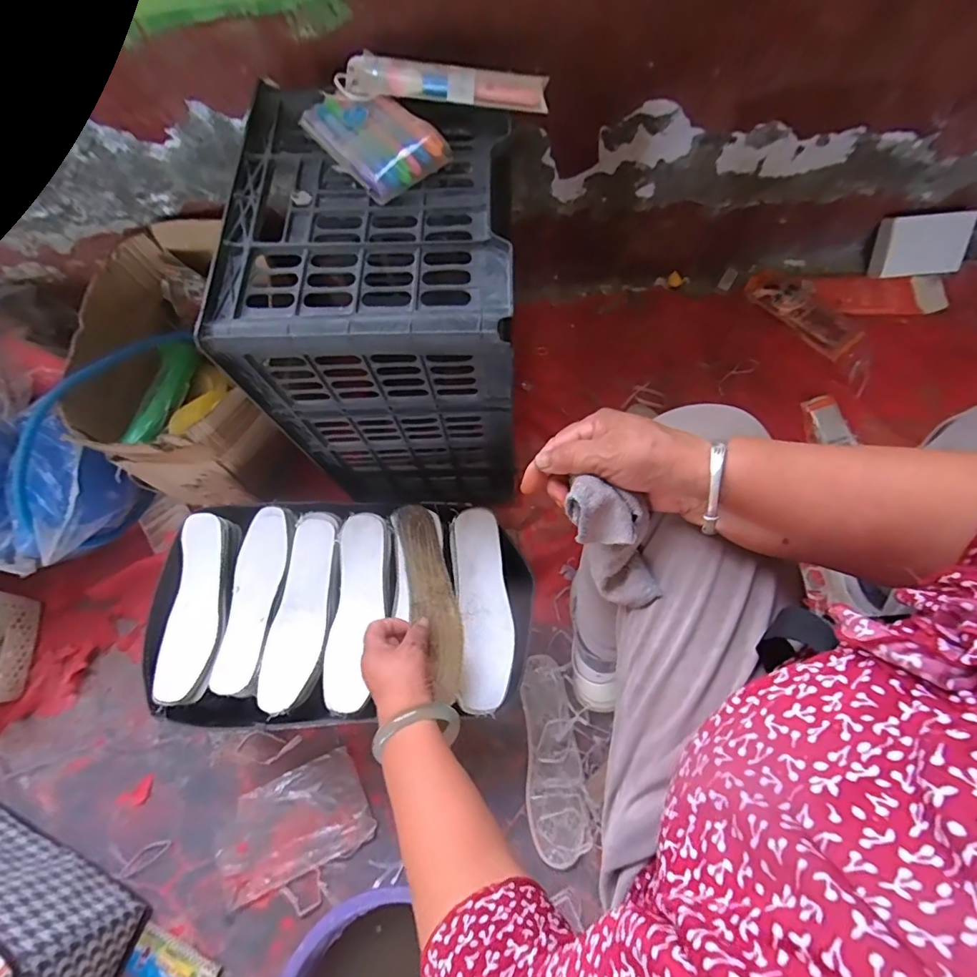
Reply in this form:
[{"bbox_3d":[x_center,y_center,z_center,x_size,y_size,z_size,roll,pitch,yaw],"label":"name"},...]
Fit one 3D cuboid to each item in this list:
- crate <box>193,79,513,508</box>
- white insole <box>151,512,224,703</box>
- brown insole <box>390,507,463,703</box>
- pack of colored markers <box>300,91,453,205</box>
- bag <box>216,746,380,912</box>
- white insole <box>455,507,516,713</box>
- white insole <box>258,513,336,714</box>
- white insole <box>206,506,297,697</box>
[{"bbox_3d":[-0.107,-0.206,0.651,0.270,0.420,0.329,-1,70,1],"label":"crate"},{"bbox_3d":[-0.369,0.144,0.606,0.060,0.025,0.220,3,71,2],"label":"white insole"},{"bbox_3d":[-0.063,0.118,0.539,0.057,0.009,0.213,1,63,-36],"label":"brown insole"},{"bbox_3d":[-0.115,-0.349,0.476,0.085,0.024,0.135,-39,74,-10],"label":"pack of colored markers"},{"bbox_3d":[-0.277,0.476,0.682,0.201,0.016,0.127,-24,72,-5],"label":"bag"},{"bbox_3d":[-0.004,0.141,0.588,0.066,0.013,0.232,-2,70,1],"label":"white insole"},{"bbox_3d":[-0.232,0.147,0.599,0.068,0.025,0.228,0,72,3],"label":"white insole"},{"bbox_3d":[-0.305,0.133,0.610,0.078,0.022,0.229,5,72,4],"label":"white insole"}]

